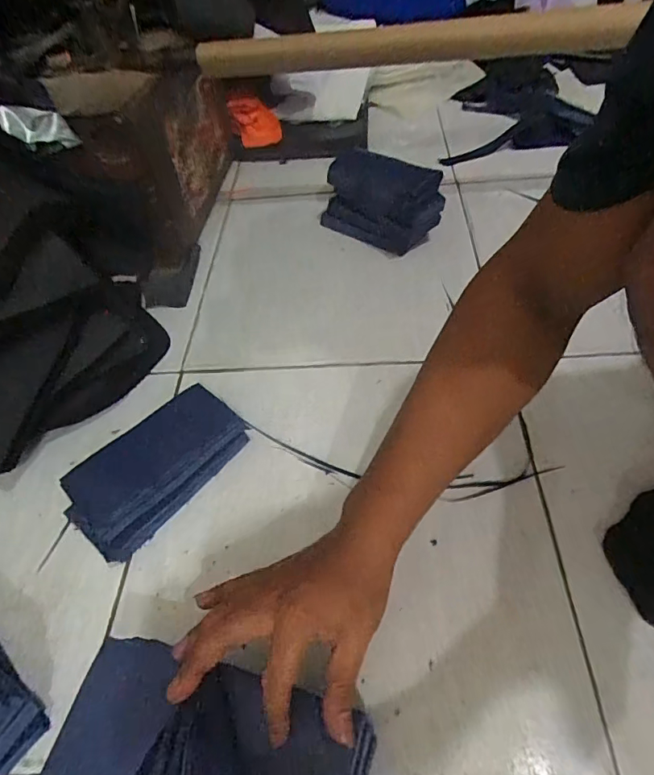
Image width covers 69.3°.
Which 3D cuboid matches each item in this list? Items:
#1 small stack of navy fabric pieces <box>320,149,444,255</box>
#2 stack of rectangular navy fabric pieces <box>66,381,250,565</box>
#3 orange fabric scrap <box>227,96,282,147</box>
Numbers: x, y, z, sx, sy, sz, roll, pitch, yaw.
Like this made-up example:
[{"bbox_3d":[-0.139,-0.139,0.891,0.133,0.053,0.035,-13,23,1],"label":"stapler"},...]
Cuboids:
[{"bbox_3d":[0.081,-0.282,0.719,0.185,0.106,0.081,22,57,22],"label":"small stack of navy fabric pieces"},{"bbox_3d":[-0.175,0.081,0.492,0.103,0.048,0.181,34,62,28],"label":"stack of rectangular navy fabric pieces"},{"bbox_3d":[-0.138,-0.521,0.937,0.094,0.090,0.042,-11,52,-2],"label":"orange fabric scrap"}]

